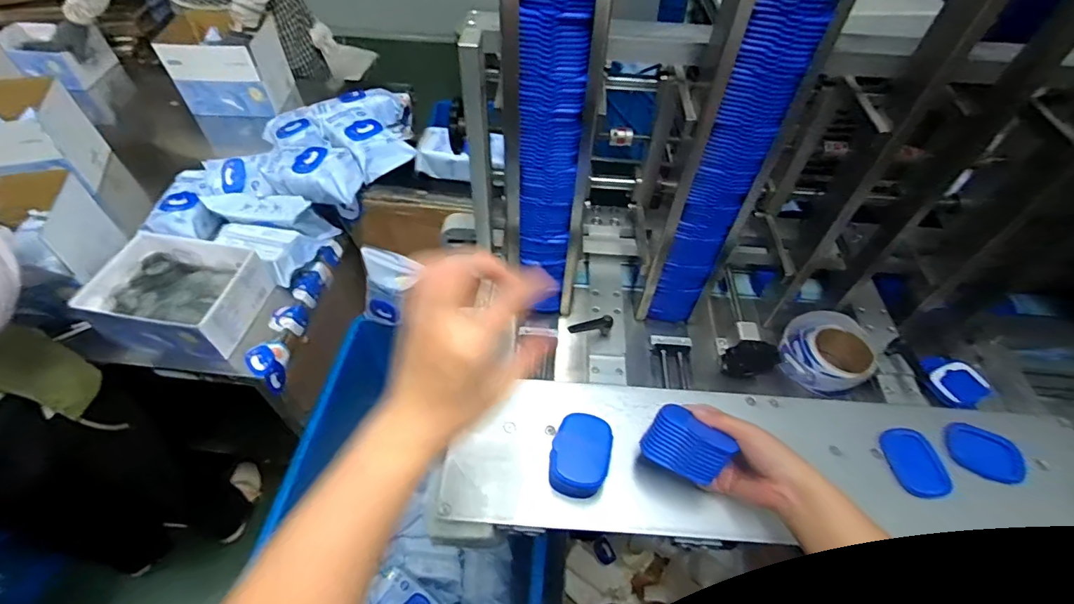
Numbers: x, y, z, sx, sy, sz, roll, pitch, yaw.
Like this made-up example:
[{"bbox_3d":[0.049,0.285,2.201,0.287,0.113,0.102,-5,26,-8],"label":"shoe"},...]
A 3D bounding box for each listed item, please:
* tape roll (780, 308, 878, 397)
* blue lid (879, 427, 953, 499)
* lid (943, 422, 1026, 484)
[{"bbox_3d":[0.419,0.077,0.708,0.111,0.063,0.124,-33,60,-26],"label":"tape roll"},{"bbox_3d":[0.462,0.195,0.592,0.059,0.013,0.083,-9,52,-10],"label":"blue lid"},{"bbox_3d":[0.554,0.187,0.600,0.081,0.012,0.061,35,58,23],"label":"lid"}]

